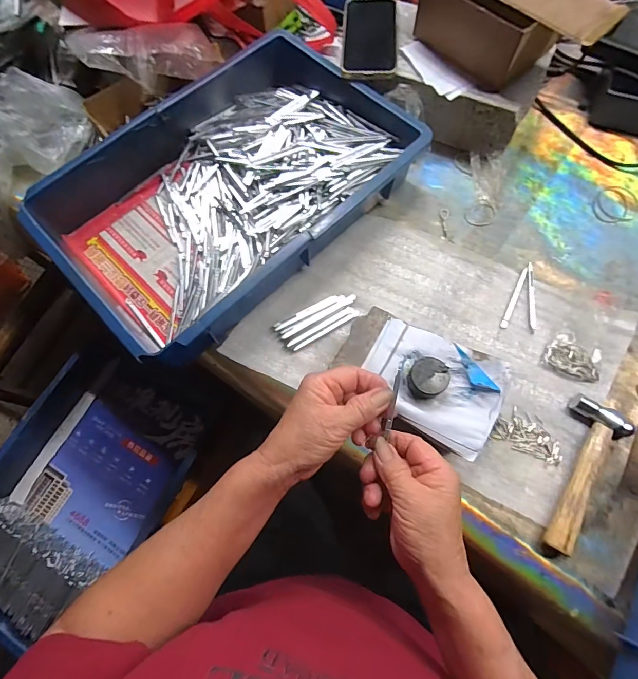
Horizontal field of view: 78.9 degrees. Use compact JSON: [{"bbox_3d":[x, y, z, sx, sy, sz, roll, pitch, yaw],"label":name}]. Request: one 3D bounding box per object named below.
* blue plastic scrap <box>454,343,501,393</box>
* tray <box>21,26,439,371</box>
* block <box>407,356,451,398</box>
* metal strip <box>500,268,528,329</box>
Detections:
[{"bbox_3d":[0.158,0.033,0.400,0.017,0.007,0.062,-33,71,-10],"label":"blue plastic scrap"},{"bbox_3d":[-0.110,-0.193,0.500,0.430,0.078,0.286,-41,73,-12],"label":"tray"},{"bbox_3d":[0.111,0.039,0.394,0.037,0.020,0.039,-1,69,2],"label":"block"},{"bbox_3d":[0.238,-0.051,0.473,0.008,0.004,0.087,24,72,11],"label":"metal strip"}]

